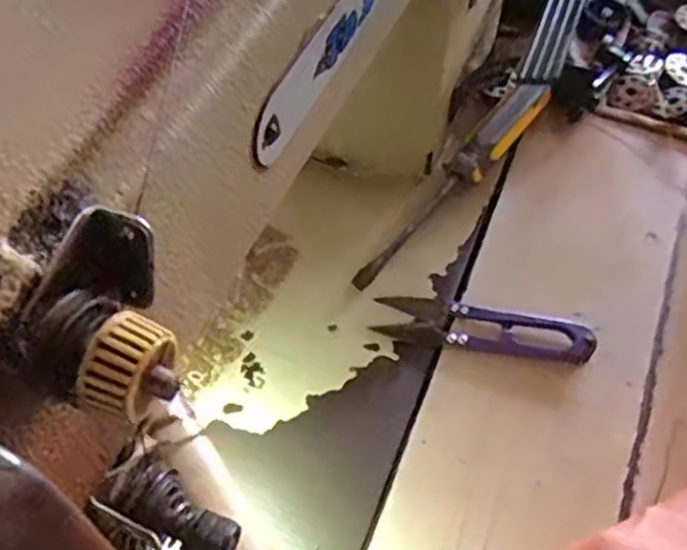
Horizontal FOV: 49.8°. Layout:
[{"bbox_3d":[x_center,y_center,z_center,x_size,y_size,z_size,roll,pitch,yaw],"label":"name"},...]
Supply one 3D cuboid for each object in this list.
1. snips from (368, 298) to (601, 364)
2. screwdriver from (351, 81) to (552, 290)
[{"bbox_3d":[0.065,0.024,0.346,0.099,0.009,0.024,8,56,3],"label":"snips"},{"bbox_3d":[0.055,-0.052,0.386,0.024,0.026,0.169,35,61,20],"label":"screwdriver"}]

